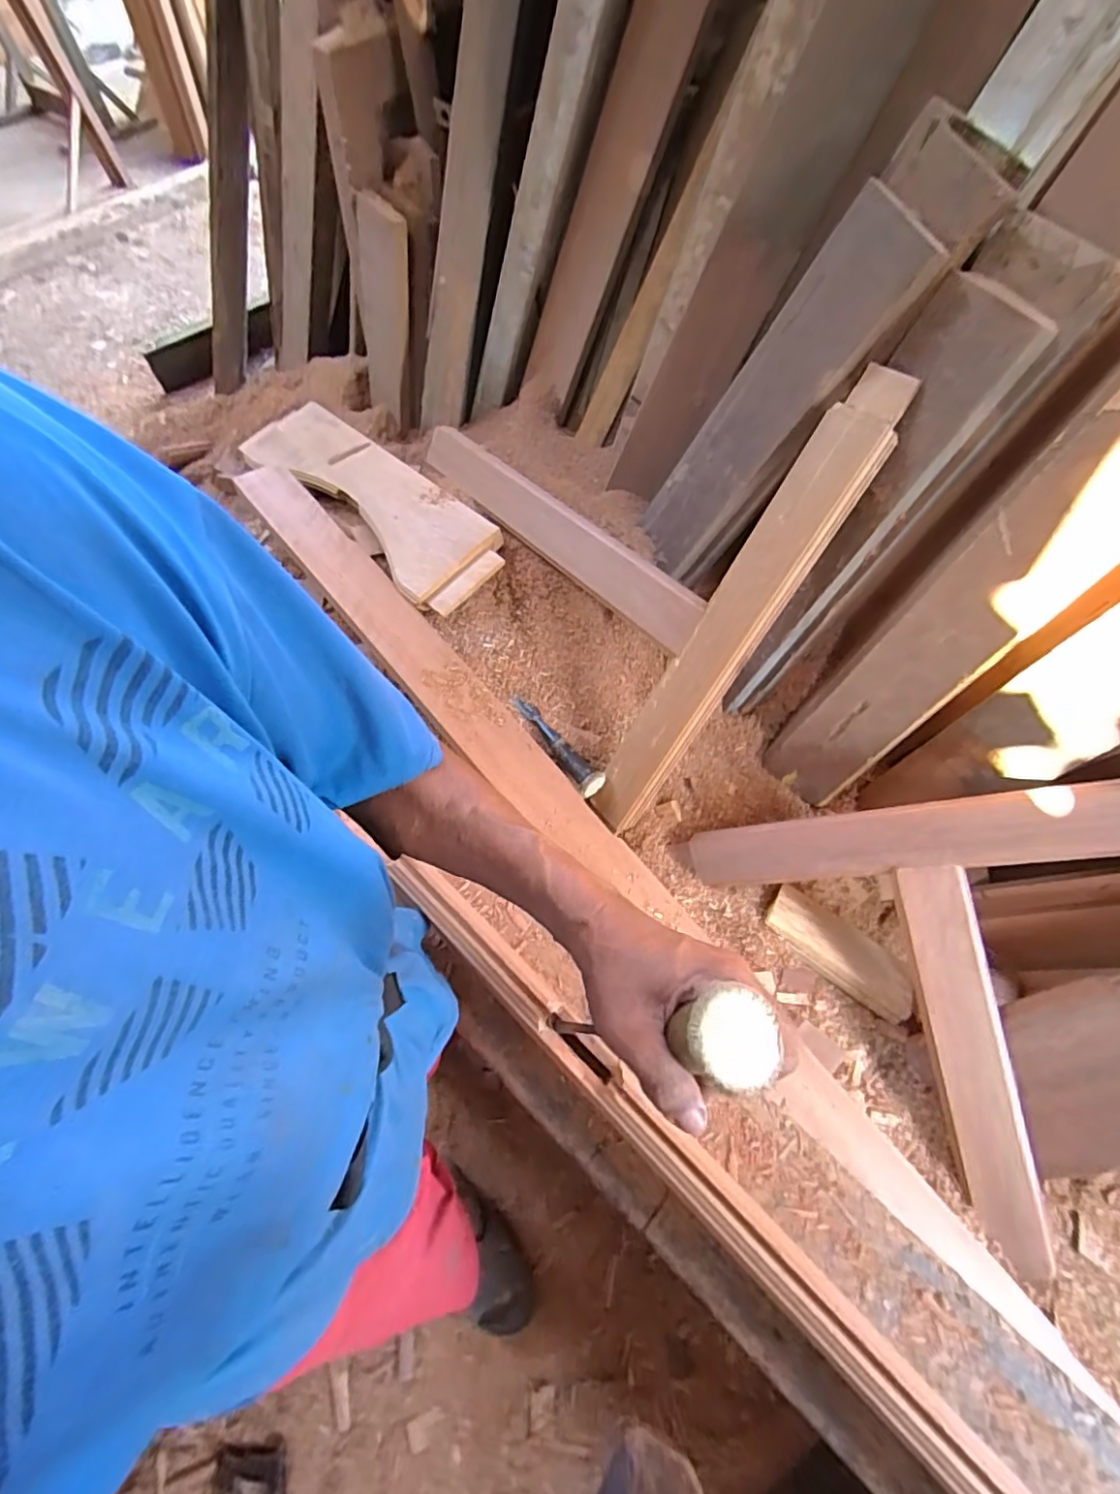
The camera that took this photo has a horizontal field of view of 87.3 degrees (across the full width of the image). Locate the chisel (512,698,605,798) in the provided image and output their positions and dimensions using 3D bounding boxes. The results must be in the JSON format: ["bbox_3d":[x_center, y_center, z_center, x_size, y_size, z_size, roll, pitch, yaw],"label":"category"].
[{"bbox_3d":[-0.002,-0.008,0.965,0.045,0.034,0.203,-33,67,-15],"label":"chisel"}]

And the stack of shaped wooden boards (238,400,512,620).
[{"bbox_3d":[-0.365,-0.472,1.108,0.625,0.036,0.191,39,70,18],"label":"stack of shaped wooden boards"}]

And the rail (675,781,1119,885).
[{"bbox_3d":[0.506,0.124,0.804,0.683,0.038,0.094,-12,85,29],"label":"rail"}]

